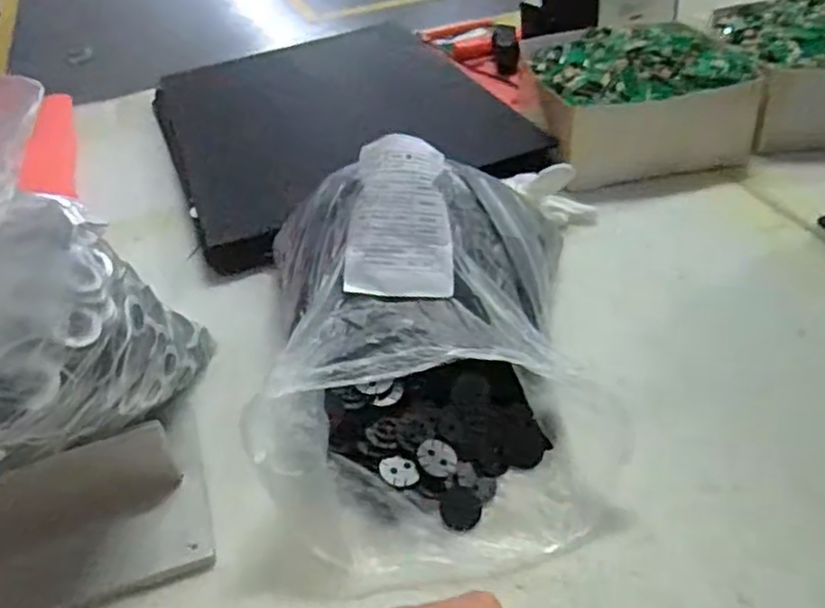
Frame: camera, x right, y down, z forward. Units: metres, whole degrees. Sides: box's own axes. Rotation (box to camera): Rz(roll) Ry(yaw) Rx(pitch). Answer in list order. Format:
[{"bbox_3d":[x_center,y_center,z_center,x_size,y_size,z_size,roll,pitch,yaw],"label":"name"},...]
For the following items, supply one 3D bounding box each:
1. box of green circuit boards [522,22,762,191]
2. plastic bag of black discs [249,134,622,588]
[{"bbox_3d":[0.245,-0.231,0.797,0.214,0.103,0.217,-4,39,2],"label":"box of green circuit boards"},{"bbox_3d":[0.013,0.010,0.487,0.227,0.150,0.288,-7,39,-2],"label":"plastic bag of black discs"}]

